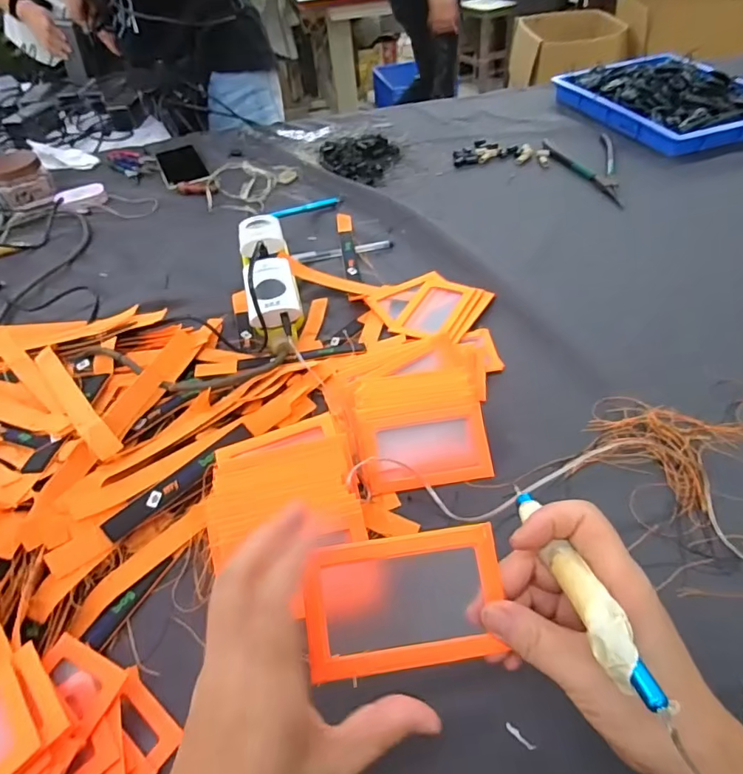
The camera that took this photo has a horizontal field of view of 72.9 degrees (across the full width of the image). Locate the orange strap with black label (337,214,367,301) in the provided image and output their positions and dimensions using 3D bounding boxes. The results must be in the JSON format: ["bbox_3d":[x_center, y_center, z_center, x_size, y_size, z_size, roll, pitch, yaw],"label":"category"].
[{"bbox_3d":[-0.029,-0.178,0.670,0.021,0.011,0.197,-8,46,-2],"label":"orange strap with black label"}]

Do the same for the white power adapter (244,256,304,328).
[{"bbox_3d":[-0.110,-0.109,0.558,0.056,0.029,0.100,-11,46,-5],"label":"white power adapter"}]

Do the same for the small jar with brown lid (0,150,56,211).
[{"bbox_3d":[-0.582,-0.340,0.834,0.086,0.062,0.086,-25,49,-17],"label":"small jar with brown lid"}]

